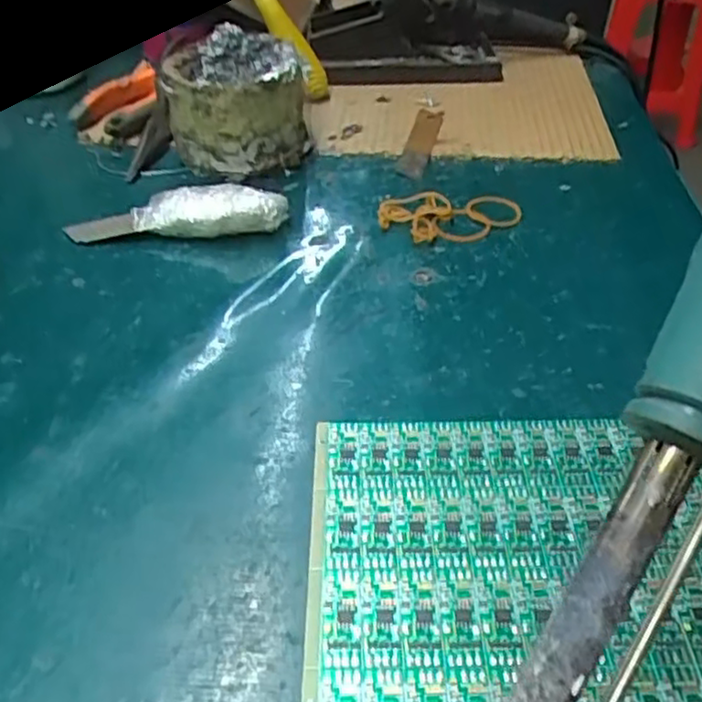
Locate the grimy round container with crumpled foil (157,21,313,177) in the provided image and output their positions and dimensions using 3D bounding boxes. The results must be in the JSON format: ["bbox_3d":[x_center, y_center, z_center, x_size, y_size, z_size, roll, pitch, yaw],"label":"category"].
[{"bbox_3d":[-0.068,-0.153,0.428,0.083,0.072,0.075,-9,41,-9],"label":"grimy round container with crumpled foil"}]

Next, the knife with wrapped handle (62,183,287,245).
[{"bbox_3d":[-0.093,-0.074,0.379,0.117,0.023,0.021,-2,41,0],"label":"knife with wrapped handle"}]

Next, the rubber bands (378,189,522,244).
[{"bbox_3d":[0.055,-0.076,0.389,0.078,0.011,0.042,-7,41,-7],"label":"rubber bands"}]

